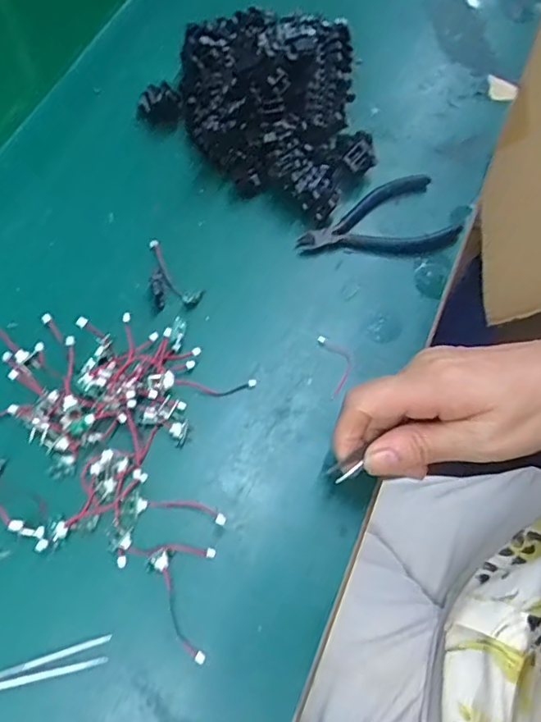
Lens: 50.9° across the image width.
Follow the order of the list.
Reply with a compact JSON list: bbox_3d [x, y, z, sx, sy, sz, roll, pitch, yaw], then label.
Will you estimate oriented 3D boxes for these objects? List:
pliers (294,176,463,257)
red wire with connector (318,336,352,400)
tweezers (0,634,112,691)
[{"bbox_3d":[0.082,-0.096,0.414,0.122,0.019,0.065,-30,72,-17],"label":"pliers"},{"bbox_3d":[0.046,0.003,0.381,0.019,0.005,0.044,-8,67,-8],"label":"red wire with connector"},{"bbox_3d":[-0.133,0.162,0.288,0.100,0.007,0.012,-14,68,-11],"label":"tweezers"}]

